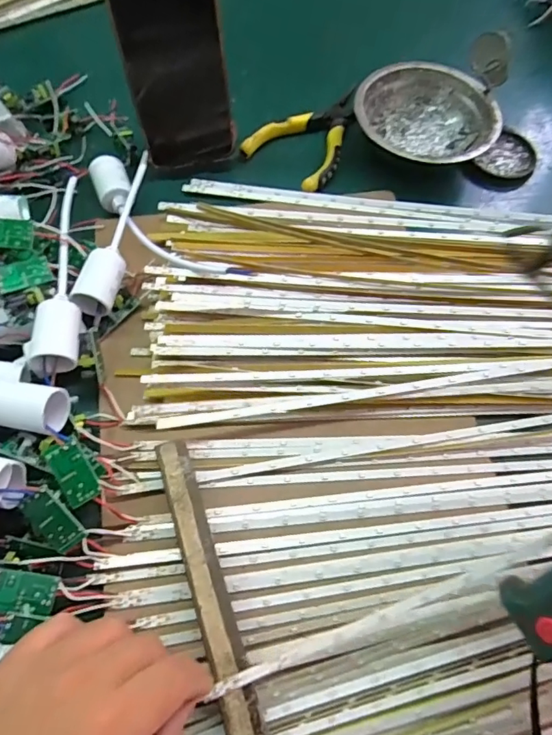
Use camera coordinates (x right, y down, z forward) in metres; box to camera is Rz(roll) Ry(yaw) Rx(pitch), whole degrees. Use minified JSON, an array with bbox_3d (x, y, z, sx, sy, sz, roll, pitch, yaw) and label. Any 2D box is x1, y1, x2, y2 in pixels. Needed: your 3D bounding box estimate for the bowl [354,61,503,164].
[{"bbox_3d":[0.141,-0.232,0.465,0.125,0.035,0.125,0,66,-1],"label":"bowl"}]

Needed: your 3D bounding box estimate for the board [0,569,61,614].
[{"bbox_3d":[-0.139,0.122,0.269,0.038,0.006,0.020,23,56,-30],"label":"board"}]

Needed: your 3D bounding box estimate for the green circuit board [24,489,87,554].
[{"bbox_3d":[-0.129,0.089,0.286,0.022,0.005,0.037,-42,95,3],"label":"green circuit board"}]

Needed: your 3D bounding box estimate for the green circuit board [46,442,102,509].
[{"bbox_3d":[-0.119,0.063,0.292,0.022,0.006,0.036,-31,85,-7],"label":"green circuit board"}]

